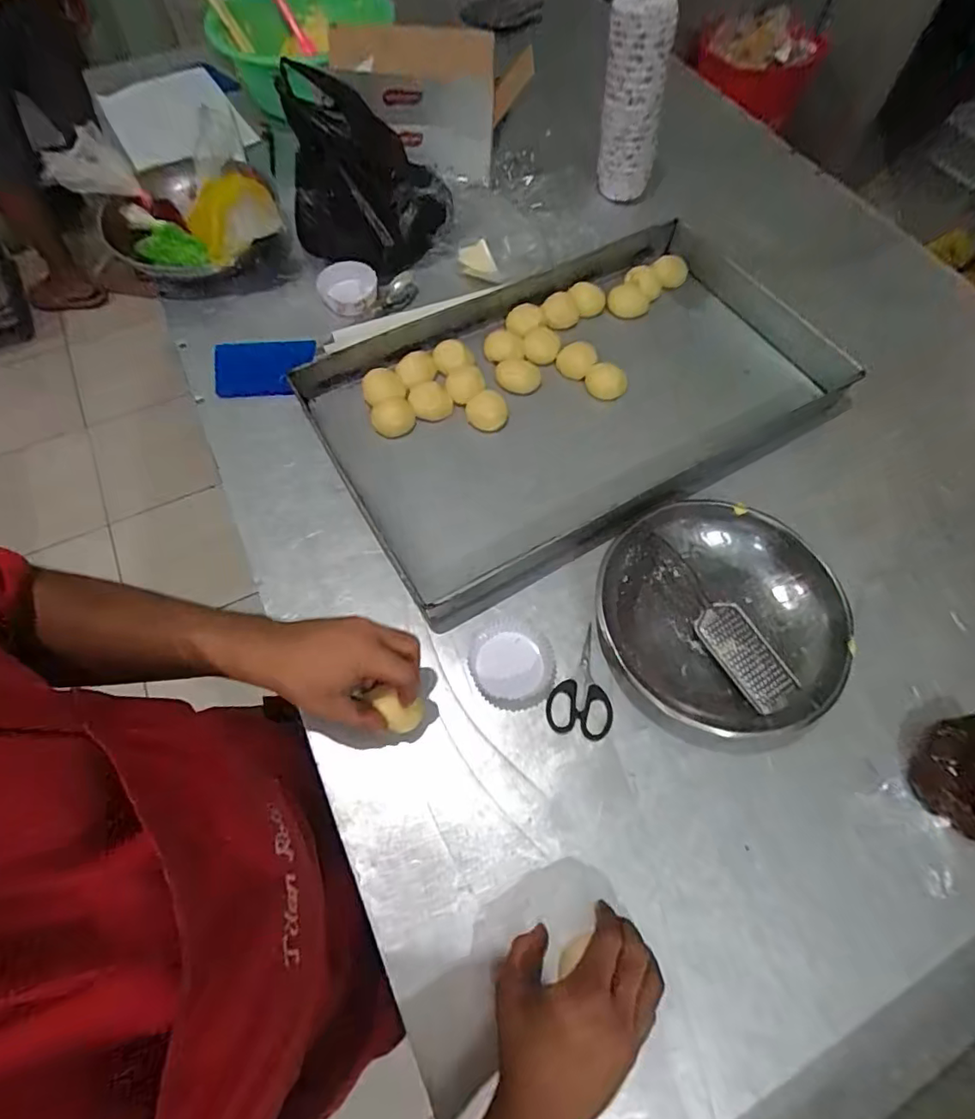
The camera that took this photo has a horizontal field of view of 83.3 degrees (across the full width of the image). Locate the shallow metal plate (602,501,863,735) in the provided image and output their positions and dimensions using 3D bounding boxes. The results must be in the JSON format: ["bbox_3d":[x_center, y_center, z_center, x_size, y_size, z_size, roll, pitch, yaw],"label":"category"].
[{"bbox_3d":[0.244,0.054,0.572,0.239,0.051,0.227,-1,66,1],"label":"shallow metal plate"}]

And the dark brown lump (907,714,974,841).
[{"bbox_3d":[0.447,0.193,0.499,0.076,0.046,0.103,36,71,16],"label":"dark brown lump"}]

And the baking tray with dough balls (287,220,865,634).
[{"bbox_3d":[0.128,-0.222,0.704,0.658,0.081,0.370,-28,68,-11],"label":"baking tray with dough balls"}]

